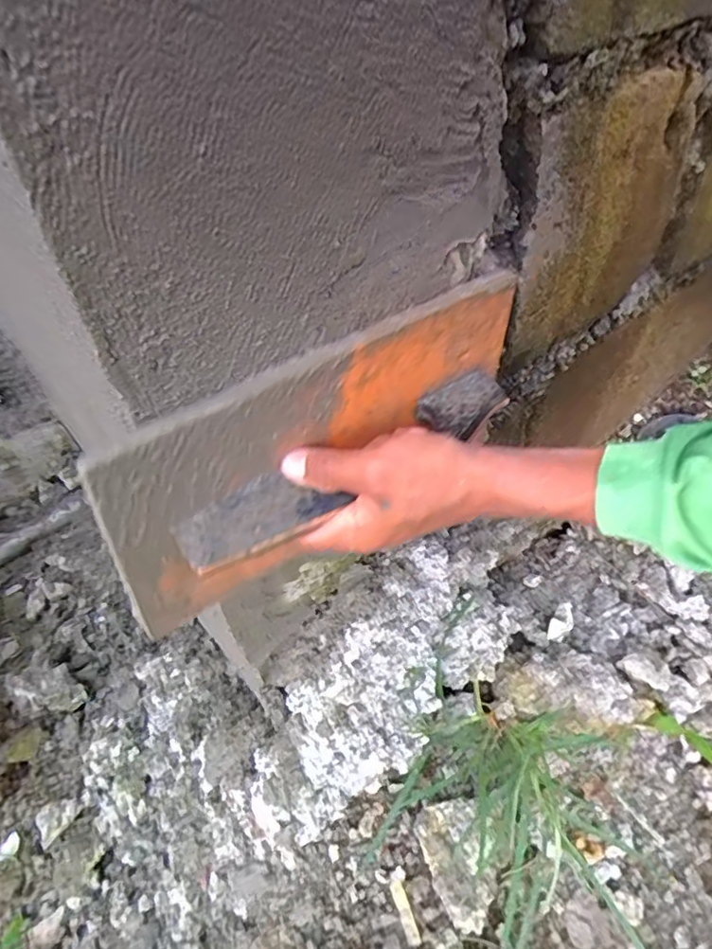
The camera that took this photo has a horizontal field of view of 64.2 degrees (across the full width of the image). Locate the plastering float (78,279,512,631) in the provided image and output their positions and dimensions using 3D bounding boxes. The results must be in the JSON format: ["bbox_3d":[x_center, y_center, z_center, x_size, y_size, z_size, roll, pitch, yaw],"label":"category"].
[{"bbox_3d":[0.000,-0.023,0.349,0.305,0.130,0.049,-34,52,-22],"label":"plastering float"}]

